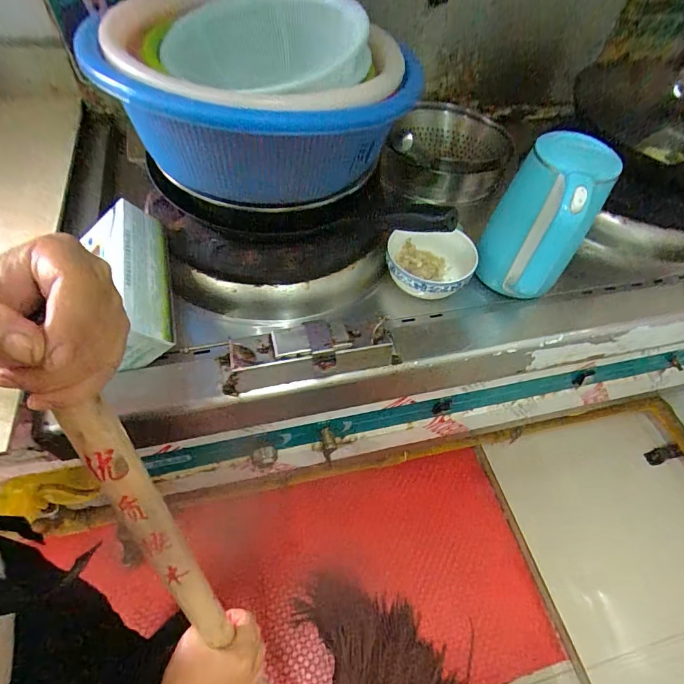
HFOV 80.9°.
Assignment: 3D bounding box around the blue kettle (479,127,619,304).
[{"bbox_3d":[0.310,-0.192,0.630,0.135,0.224,0.131,30,57,16],"label":"blue kettle"}]

